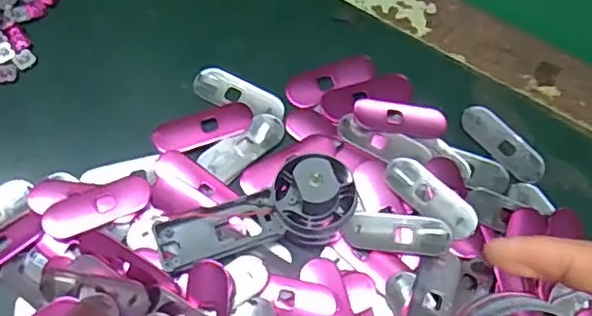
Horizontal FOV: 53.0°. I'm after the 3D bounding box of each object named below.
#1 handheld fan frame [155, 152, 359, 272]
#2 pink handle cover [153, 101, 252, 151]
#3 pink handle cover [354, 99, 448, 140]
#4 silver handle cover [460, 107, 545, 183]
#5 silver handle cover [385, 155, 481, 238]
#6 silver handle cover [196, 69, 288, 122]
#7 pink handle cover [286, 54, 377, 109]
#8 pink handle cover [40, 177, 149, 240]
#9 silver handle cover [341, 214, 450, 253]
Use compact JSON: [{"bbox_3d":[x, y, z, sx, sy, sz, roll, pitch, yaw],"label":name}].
[{"bbox_3d":[-0.018,0.025,0.265,0.089,0.033,0.032,-13,67,-8],"label":"handheld fan frame"},{"bbox_3d":[-0.047,-0.016,0.300,0.050,0.004,0.019,-22,69,-12],"label":"pink handle cover"},{"bbox_3d":[0.054,-0.021,0.305,0.048,0.008,0.017,8,66,1],"label":"pink handle cover"},{"bbox_3d":[0.108,-0.008,0.307,0.019,0.004,0.049,-37,73,-17],"label":"silver handle cover"},{"bbox_3d":[0.065,0.019,0.286,0.049,0.008,0.018,43,71,15],"label":"silver handle cover"},{"bbox_3d":[-0.029,-0.033,0.309,0.049,0.004,0.019,24,67,8],"label":"silver handle cover"},{"bbox_3d":[0.019,-0.042,0.316,0.052,0.005,0.018,-27,70,-14],"label":"pink handle cover"},{"bbox_3d":[-0.093,0.023,0.277,0.049,0.004,0.020,-27,70,-14],"label":"pink handle cover"},{"bbox_3d":[0.048,0.035,0.279,0.048,0.007,0.018,7,66,0],"label":"silver handle cover"}]

